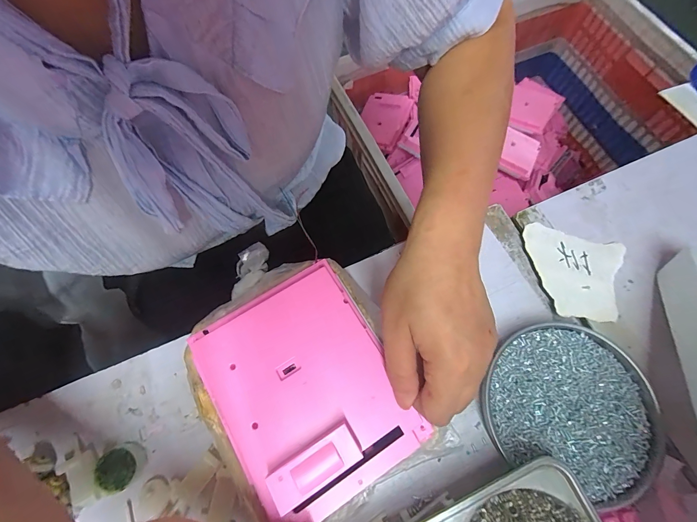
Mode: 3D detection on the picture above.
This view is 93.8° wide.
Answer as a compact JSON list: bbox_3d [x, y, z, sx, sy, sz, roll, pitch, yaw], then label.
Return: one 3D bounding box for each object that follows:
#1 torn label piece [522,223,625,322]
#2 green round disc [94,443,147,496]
[{"bbox_3d":[0.218,0.011,0.319,0.091,0.007,0.087,16,71,7],"label":"torn label piece"},{"bbox_3d":[-0.187,0.170,0.267,0.034,0.014,0.031,0,70,1],"label":"green round disc"}]

